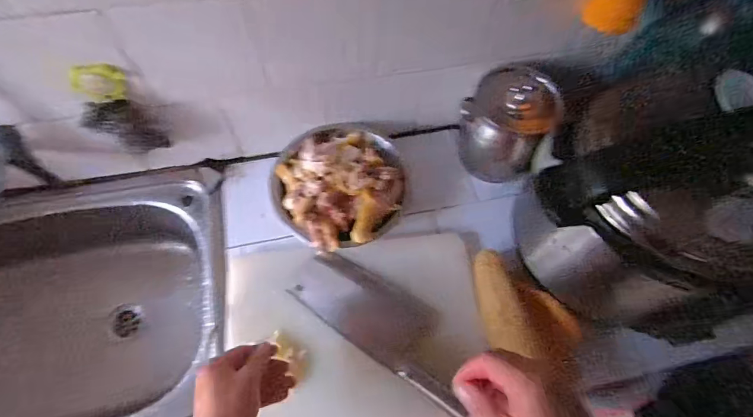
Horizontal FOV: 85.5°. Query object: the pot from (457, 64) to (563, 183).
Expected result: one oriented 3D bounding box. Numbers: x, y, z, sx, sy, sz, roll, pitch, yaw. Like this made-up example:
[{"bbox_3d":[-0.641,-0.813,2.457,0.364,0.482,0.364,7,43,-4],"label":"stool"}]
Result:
[{"bbox_3d":[0.206,-0.139,0.653,0.127,0.160,0.128,1,65,-3],"label":"pot"}]

